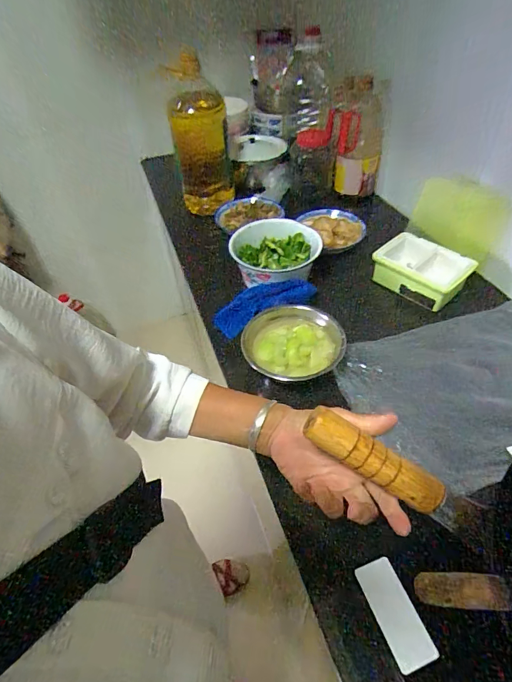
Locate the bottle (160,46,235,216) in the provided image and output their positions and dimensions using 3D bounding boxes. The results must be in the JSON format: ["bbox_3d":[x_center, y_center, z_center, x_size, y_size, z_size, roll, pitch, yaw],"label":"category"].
[{"bbox_3d":[-0.138,-0.507,0.961,0.141,0.322,0.132,-10,48,-5],"label":"bottle"}]

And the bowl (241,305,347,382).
[{"bbox_3d":[0.062,0.014,0.643,0.164,0.054,0.160,-2,48,2],"label":"bowl"}]

